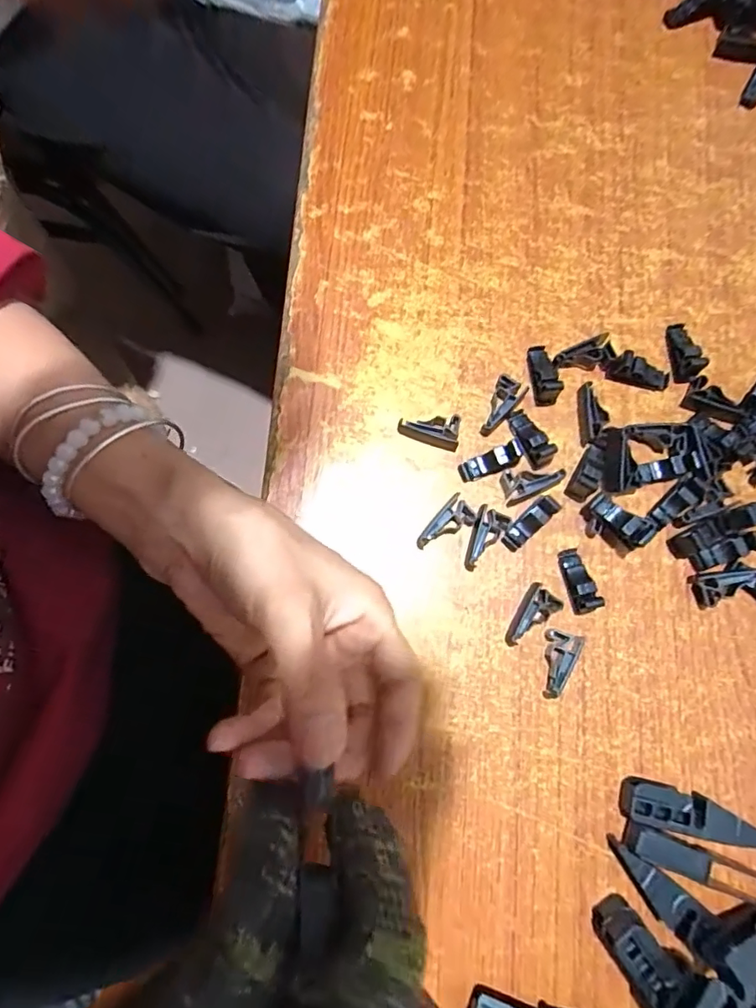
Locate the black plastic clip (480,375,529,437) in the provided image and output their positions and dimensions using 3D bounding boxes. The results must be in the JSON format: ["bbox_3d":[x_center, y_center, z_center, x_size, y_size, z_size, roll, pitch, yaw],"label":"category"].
[{"bbox_3d":[0.061,-0.048,0.263,0.014,0.008,0.030,31,81,5],"label":"black plastic clip"}]

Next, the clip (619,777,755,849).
[{"bbox_3d":[0.139,0.136,0.230,0.064,0.013,0.017,15,80,2],"label":"clip"}]

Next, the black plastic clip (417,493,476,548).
[{"bbox_3d":[0.031,0.010,0.253,0.030,0.008,0.016,-37,82,-7],"label":"black plastic clip"}]

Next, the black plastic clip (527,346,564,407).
[{"bbox_3d":[0.083,-0.066,0.263,0.012,0.013,0.031,-10,80,-3],"label":"black plastic clip"}]

